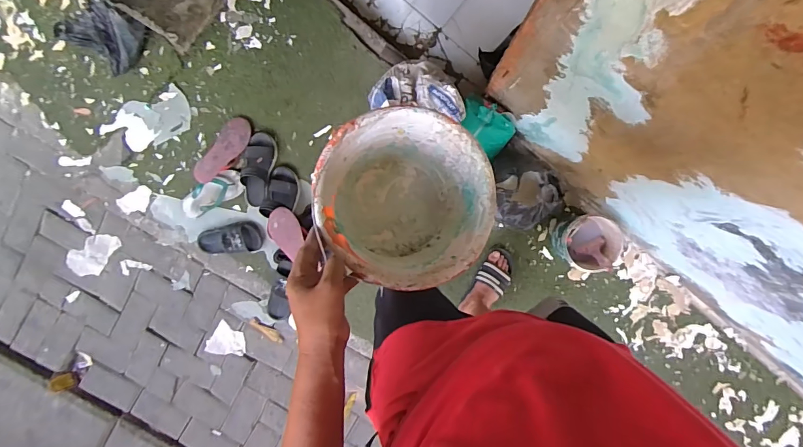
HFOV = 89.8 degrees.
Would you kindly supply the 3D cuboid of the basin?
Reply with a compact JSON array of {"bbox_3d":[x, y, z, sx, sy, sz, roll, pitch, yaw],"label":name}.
[{"bbox_3d":[0.011,-0.041,0.613,0.232,0.188,0.233,-1,94,3],"label":"basin"}]

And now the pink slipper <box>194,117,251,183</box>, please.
[{"bbox_3d":[-0.607,-0.239,1.369,0.092,0.066,0.263,45,95,0],"label":"pink slipper"}]

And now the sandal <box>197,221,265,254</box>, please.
[{"bbox_3d":[-0.595,0.053,1.393,0.265,0.074,0.110,-4,93,4],"label":"sandal"}]

